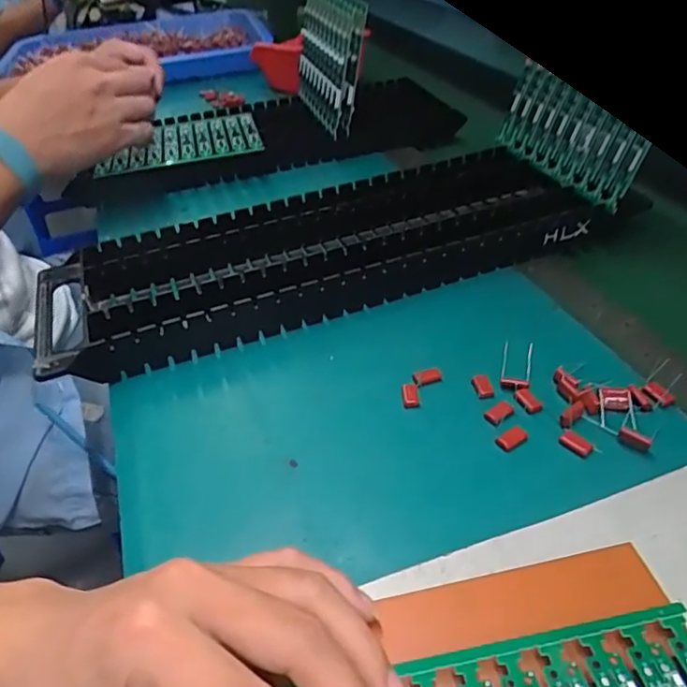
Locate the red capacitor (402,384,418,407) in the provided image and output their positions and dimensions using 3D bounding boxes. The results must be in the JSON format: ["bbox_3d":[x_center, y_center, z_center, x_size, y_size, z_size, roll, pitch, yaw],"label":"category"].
[{"bbox_3d":[0.040,0.030,0.350,0.009,0.004,0.016,-3,39,2],"label":"red capacitor"}]

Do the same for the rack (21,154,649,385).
[{"bbox_3d":[-0.007,-0.078,0.468,0.442,0.038,0.157,-18,40,-15],"label":"rack"}]

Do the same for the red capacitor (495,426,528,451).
[{"bbox_3d":[0.091,0.050,0.319,0.016,0.004,0.009,-25,42,-23],"label":"red capacitor"}]

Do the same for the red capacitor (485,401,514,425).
[{"bbox_3d":[0.088,0.039,0.336,0.015,0.004,0.011,-28,44,-26],"label":"red capacitor"}]

